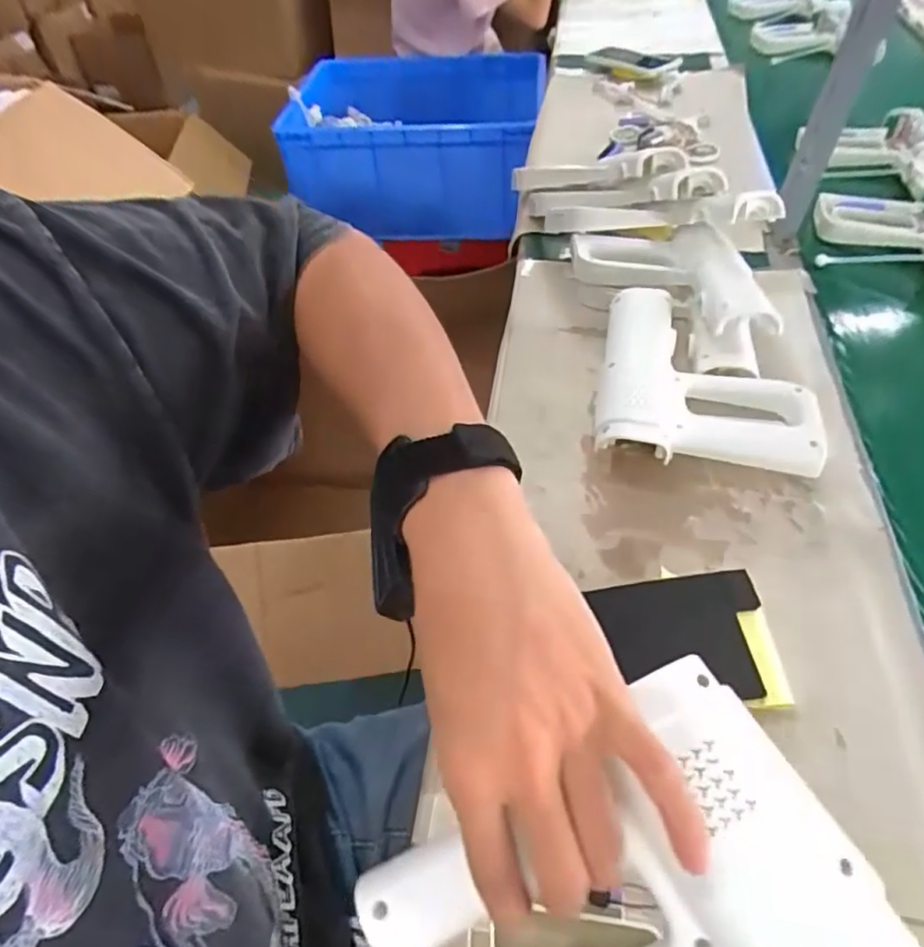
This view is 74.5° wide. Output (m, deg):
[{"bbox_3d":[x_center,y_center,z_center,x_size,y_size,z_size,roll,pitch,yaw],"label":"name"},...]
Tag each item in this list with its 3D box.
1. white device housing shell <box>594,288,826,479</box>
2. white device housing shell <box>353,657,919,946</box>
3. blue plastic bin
[{"bbox_3d":[0.222,-0.077,0.563,0.179,0.061,0.176,9,52,10],"label":"white device housing shell"},{"bbox_3d":[0.077,0.192,0.208,0.168,0.056,0.193,-26,56,-16],"label":"white device housing shell"},{"bbox_3d":[-0.109,-0.717,1.316,0.530,0.206,0.419,5,51,6],"label":"blue plastic bin"}]

